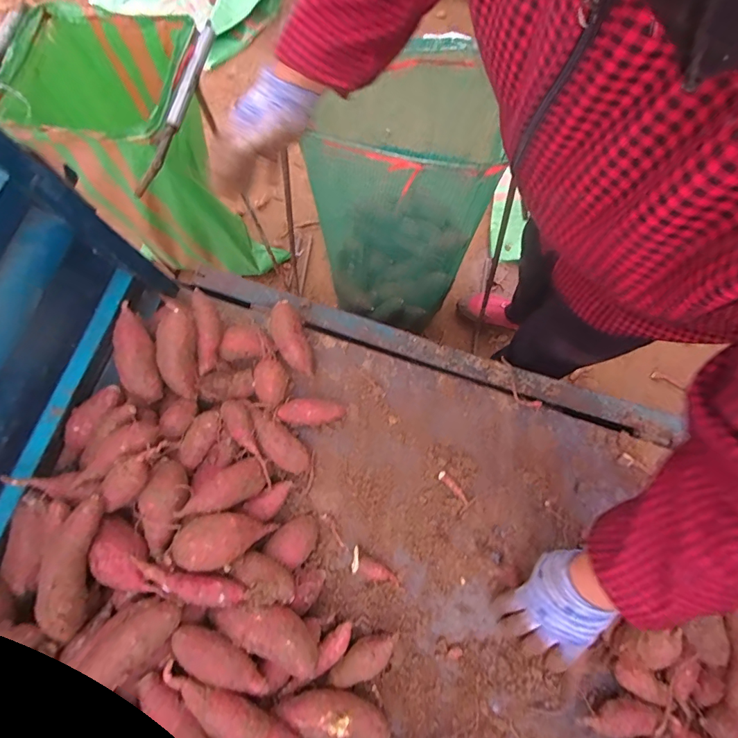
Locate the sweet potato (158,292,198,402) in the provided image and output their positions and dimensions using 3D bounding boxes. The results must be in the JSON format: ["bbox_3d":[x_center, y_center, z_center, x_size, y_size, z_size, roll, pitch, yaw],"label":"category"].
[{"bbox_3d":[-0.255,-0.024,0.574,0.043,0.038,0.131,-4,96,1],"label":"sweet potato"}]

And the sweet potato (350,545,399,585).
[{"bbox_3d":[0.004,0.267,0.568,0.070,0.021,0.029,33,79,10],"label":"sweet potato"}]

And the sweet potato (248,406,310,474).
[{"bbox_3d":[-0.128,0.100,0.607,0.042,0.048,0.111,-42,78,-9],"label":"sweet potato"}]

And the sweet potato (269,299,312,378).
[{"bbox_3d":[-0.116,-0.047,0.641,0.045,0.047,0.127,-23,75,-4],"label":"sweet potato"}]

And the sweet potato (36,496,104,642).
[{"bbox_3d":[-0.333,0.219,0.473,0.046,0.037,0.161,12,89,5],"label":"sweet potato"}]

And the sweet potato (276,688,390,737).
[{"bbox_3d":[-0.040,0.411,0.512,0.128,0.061,0.057,6,75,4],"label":"sweet potato"}]

